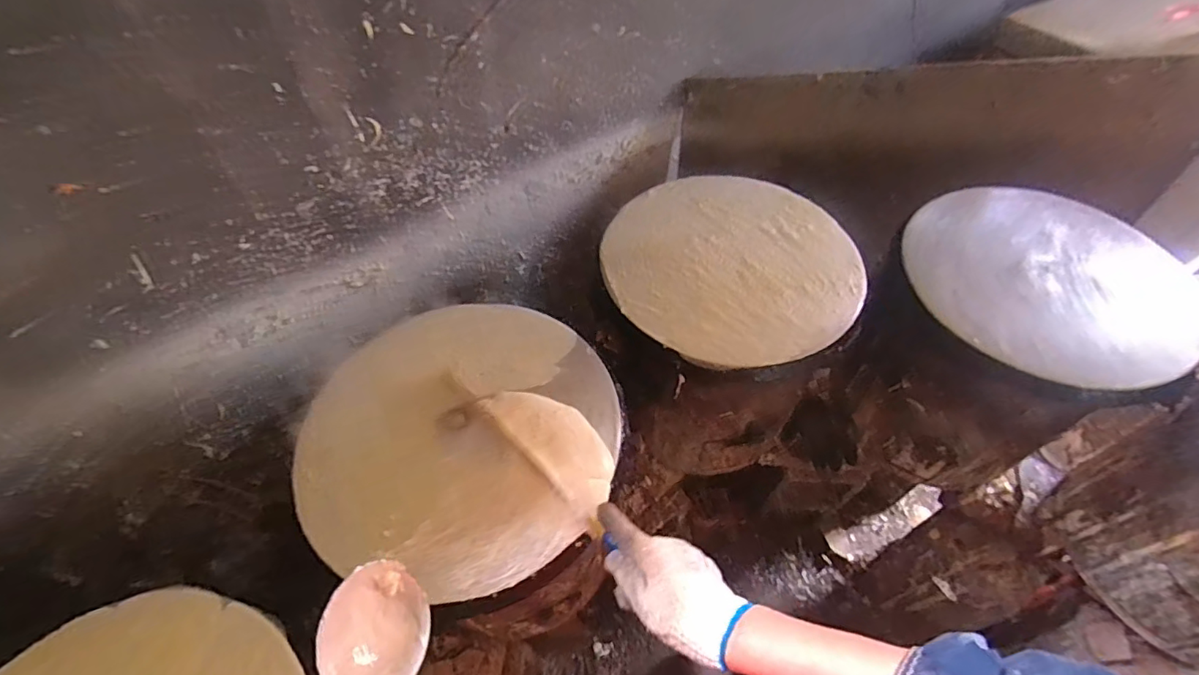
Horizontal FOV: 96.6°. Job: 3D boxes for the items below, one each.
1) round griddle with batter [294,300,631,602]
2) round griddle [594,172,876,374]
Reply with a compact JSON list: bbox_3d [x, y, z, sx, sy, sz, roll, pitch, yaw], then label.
[{"bbox_3d":[-0.159,0.107,0.637,0.352,0.059,0.341,1,64,-2],"label":"round griddle with batter"},{"bbox_3d":[0.202,-0.124,0.805,0.375,0.016,0.364,-1,54,1],"label":"round griddle"}]

